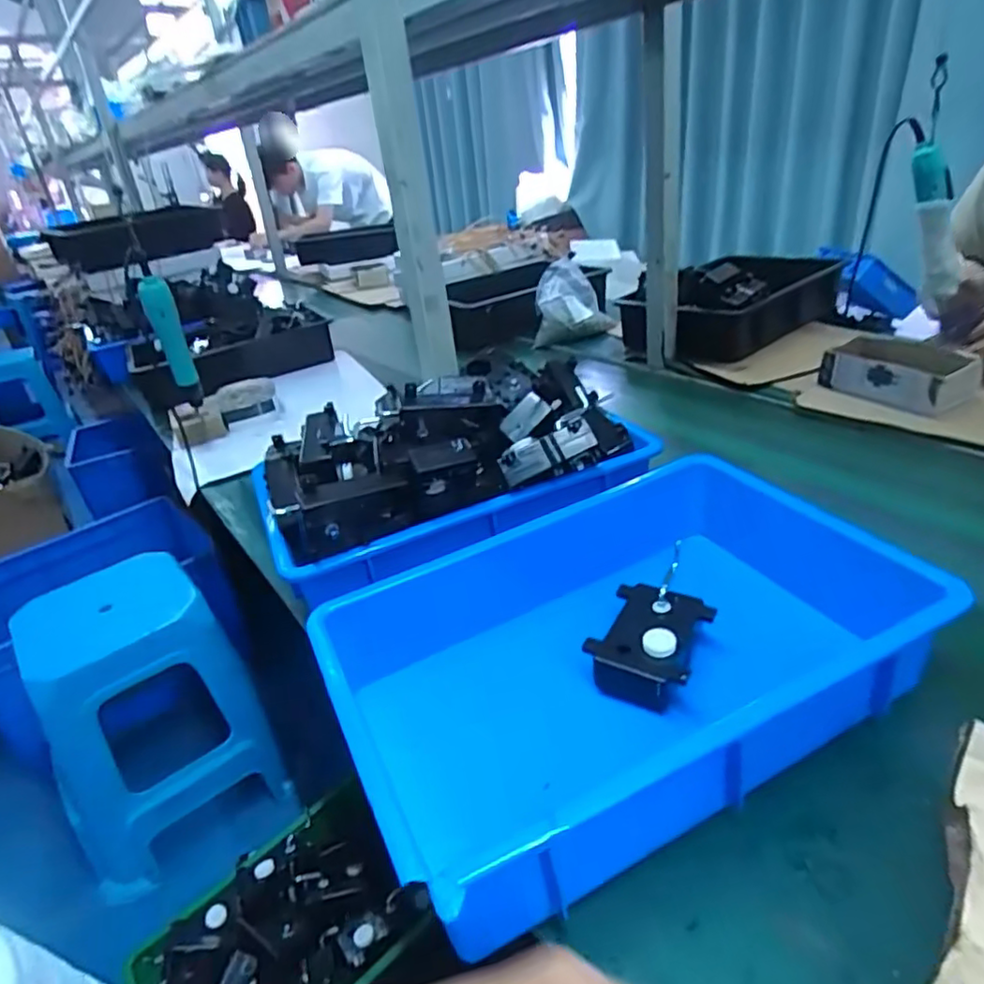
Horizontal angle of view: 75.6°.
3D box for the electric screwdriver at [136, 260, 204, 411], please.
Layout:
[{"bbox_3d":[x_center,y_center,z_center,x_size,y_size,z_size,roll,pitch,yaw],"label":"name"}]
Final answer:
[{"bbox_3d":[-0.470,-0.218,0.935,0.040,0.192,0.038,-21,32,-23],"label":"electric screwdriver"}]

